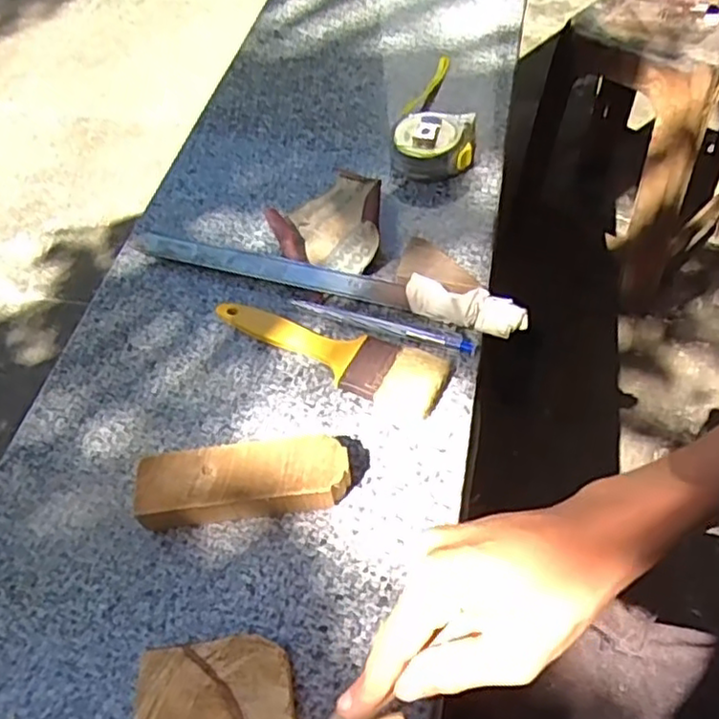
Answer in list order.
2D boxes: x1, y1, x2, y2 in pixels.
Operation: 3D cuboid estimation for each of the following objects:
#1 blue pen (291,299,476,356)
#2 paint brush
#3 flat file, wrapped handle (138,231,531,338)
[{"bbox_3d":[0.016,-0.027,0.490,0.137,0.007,0.014,18,57,18],"label":"blue pen"},{"bbox_3d":[-0.024,-0.008,0.477,0.176,0.014,0.047,19,57,19],"label":"paint brush"},{"bbox_3d":[-0.031,-0.065,0.518,0.311,0.016,0.030,14,56,16],"label":"flat file, wrapped handle"}]

